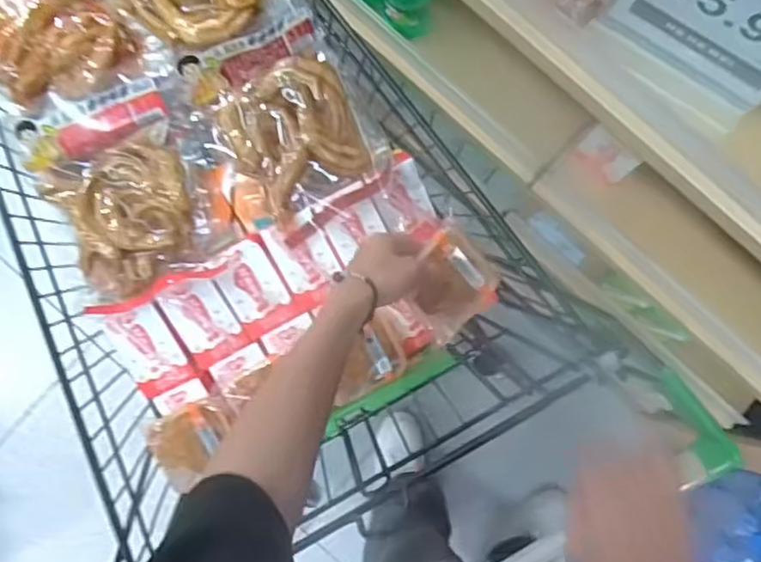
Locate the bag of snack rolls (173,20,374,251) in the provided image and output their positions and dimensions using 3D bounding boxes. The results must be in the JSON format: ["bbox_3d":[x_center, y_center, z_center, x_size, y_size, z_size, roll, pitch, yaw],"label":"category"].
[{"bbox_3d":[-0.126,-0.163,0.768,0.199,0.079,0.196,-16,84,-2],"label":"bag of snack rolls"}]

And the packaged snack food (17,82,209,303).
[{"bbox_3d":[-0.287,-0.094,0.739,0.154,0.050,0.203,-18,84,-2],"label":"packaged snack food"}]

